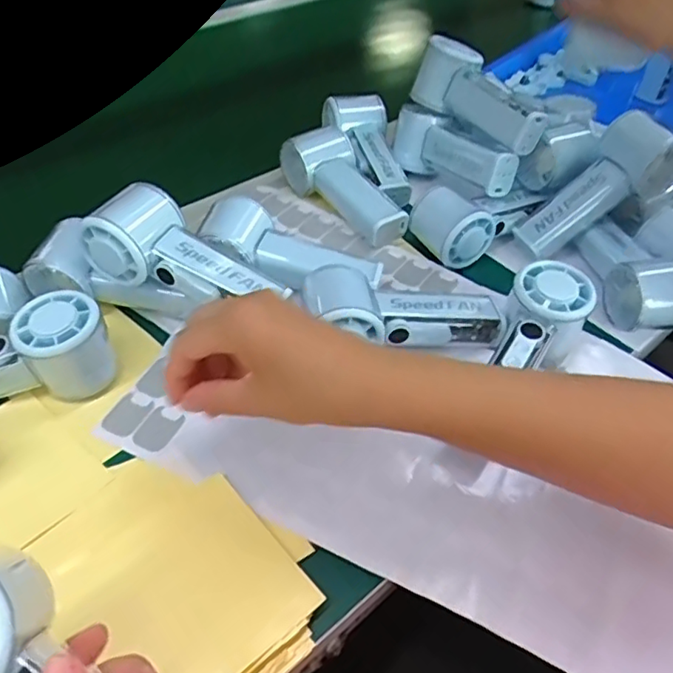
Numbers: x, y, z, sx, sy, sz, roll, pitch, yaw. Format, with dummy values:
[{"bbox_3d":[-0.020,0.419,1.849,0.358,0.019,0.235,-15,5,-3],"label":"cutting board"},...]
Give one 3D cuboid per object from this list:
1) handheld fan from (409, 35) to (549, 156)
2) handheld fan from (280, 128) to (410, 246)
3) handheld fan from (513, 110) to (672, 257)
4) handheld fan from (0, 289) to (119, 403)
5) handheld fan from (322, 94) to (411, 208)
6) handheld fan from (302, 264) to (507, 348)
[{"bbox_3d":[0.136,-0.233,0.582,0.053,0.064,0.158,-11,54,-34],"label":"handheld fan"},{"bbox_3d":[0.010,-0.146,0.571,0.061,0.045,0.151,-23,51,-24],"label":"handheld fan"},{"bbox_3d":[0.235,-0.136,0.543,0.143,0.048,0.070,-39,52,10],"label":"handheld fan"},{"bbox_3d":[-0.234,0.016,0.404,0.149,0.054,0.050,-11,47,-14],"label":"handheld fan"},{"bbox_3d":[0.034,-0.198,0.618,0.062,0.042,0.156,-9,47,-12],"label":"handheld fan"},{"bbox_3d":[0.052,-0.020,0.448,0.145,0.059,0.066,-4,46,-7],"label":"handheld fan"}]

